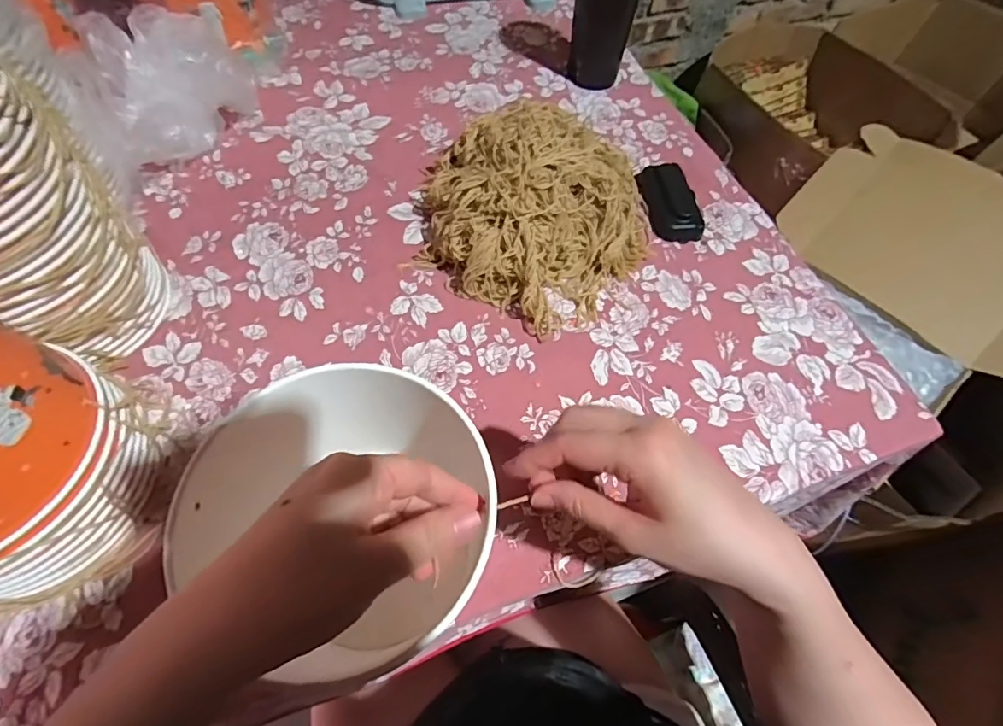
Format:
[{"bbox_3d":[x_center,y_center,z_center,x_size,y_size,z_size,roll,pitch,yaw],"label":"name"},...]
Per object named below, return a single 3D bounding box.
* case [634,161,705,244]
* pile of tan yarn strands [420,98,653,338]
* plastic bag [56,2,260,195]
[{"bbox_3d":[0.190,-0.181,0.561,0.052,0.022,0.103,-6,61,-6],"label":"case"},{"bbox_3d":[0.036,-0.160,0.500,0.224,0.093,0.225,1,60,-2],"label":"pile of tan yarn strands"},{"bbox_3d":[-0.368,-0.317,0.558,0.178,0.118,0.181,-25,64,-16],"label":"plastic bag"}]

